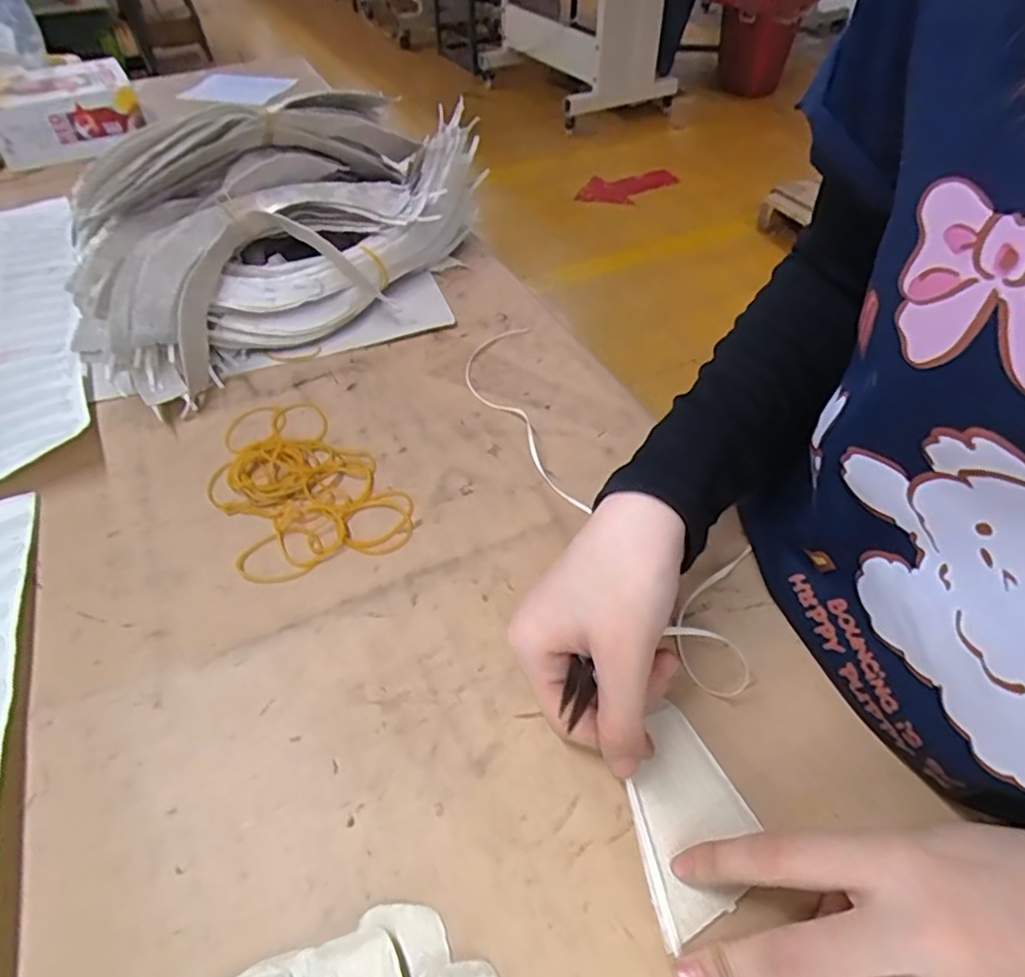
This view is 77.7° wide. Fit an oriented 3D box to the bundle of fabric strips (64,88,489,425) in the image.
[{"bbox_3d":[-0.182,-0.226,0.518,0.169,0.132,0.373,35,57,27],"label":"bundle of fabric strips"}]

